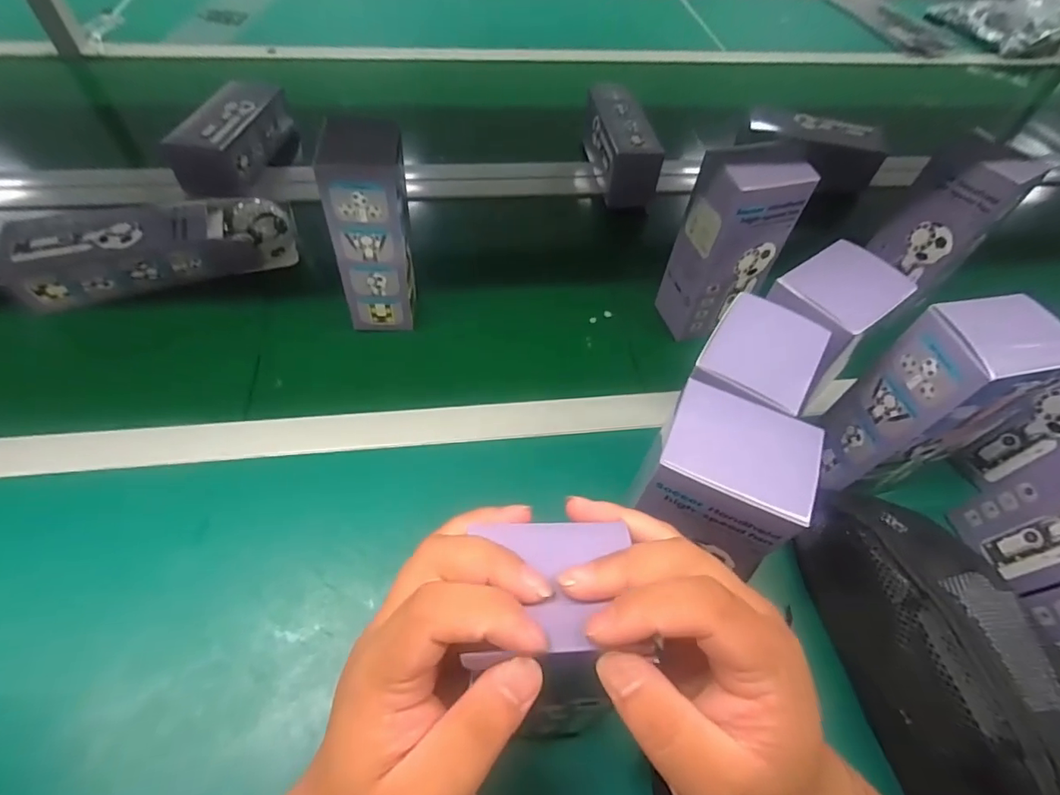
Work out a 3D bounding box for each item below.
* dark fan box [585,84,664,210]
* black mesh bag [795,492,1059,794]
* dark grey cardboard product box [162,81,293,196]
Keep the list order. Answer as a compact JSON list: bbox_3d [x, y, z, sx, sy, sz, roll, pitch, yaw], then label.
[{"bbox_3d":[0.125,-0.357,0.733,0.070,0.093,0.181,-7,56,-8],"label":"dark fan box"},{"bbox_3d":[0.294,0.183,0.355,0.128,0.082,0.245,-10,56,-10],"label":"black mesh bag"},{"bbox_3d":[-0.410,-0.364,0.710,0.084,0.089,0.193,6,55,1],"label":"dark grey cardboard product box"}]

